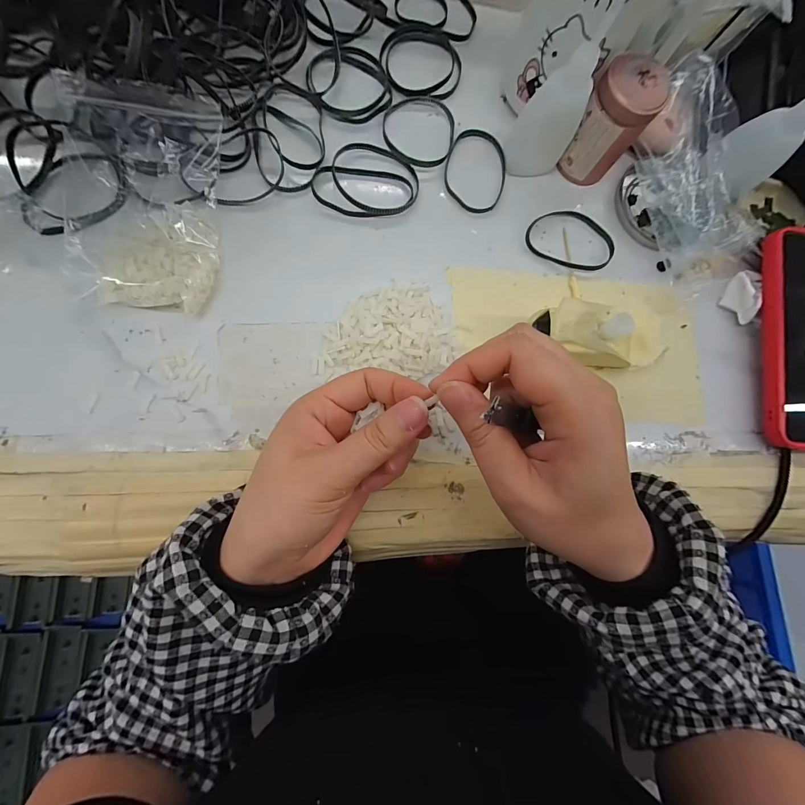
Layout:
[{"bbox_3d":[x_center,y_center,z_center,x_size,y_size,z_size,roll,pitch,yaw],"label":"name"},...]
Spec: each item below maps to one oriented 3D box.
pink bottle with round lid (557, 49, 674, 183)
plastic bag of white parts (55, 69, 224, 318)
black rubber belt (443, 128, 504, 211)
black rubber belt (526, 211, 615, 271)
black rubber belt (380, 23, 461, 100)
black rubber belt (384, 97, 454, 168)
[{"bbox_3d":[0.149,-0.201,0.260,0.044,0.066,0.038,41,81,-2],"label":"pink bottle with round lid"},{"bbox_3d":[-0.173,-0.136,0.236,0.094,0.018,0.153,-1,84,-7],"label":"plastic bag of white parts"},{"bbox_3d":[0.057,-0.179,0.277,0.048,0.004,0.064,14,82,-6],"label":"black rubber belt"},{"bbox_3d":[0.133,-0.128,0.278,0.070,0.009,0.046,20,82,-5],"label":"black rubber belt"},{"bbox_3d":[0.015,-0.269,0.282,0.063,0.005,0.060,-1,84,-7],"label":"black rubber belt"},{"bbox_3d":[0.013,-0.210,0.275,0.056,0.004,0.063,10,83,-6],"label":"black rubber belt"}]

